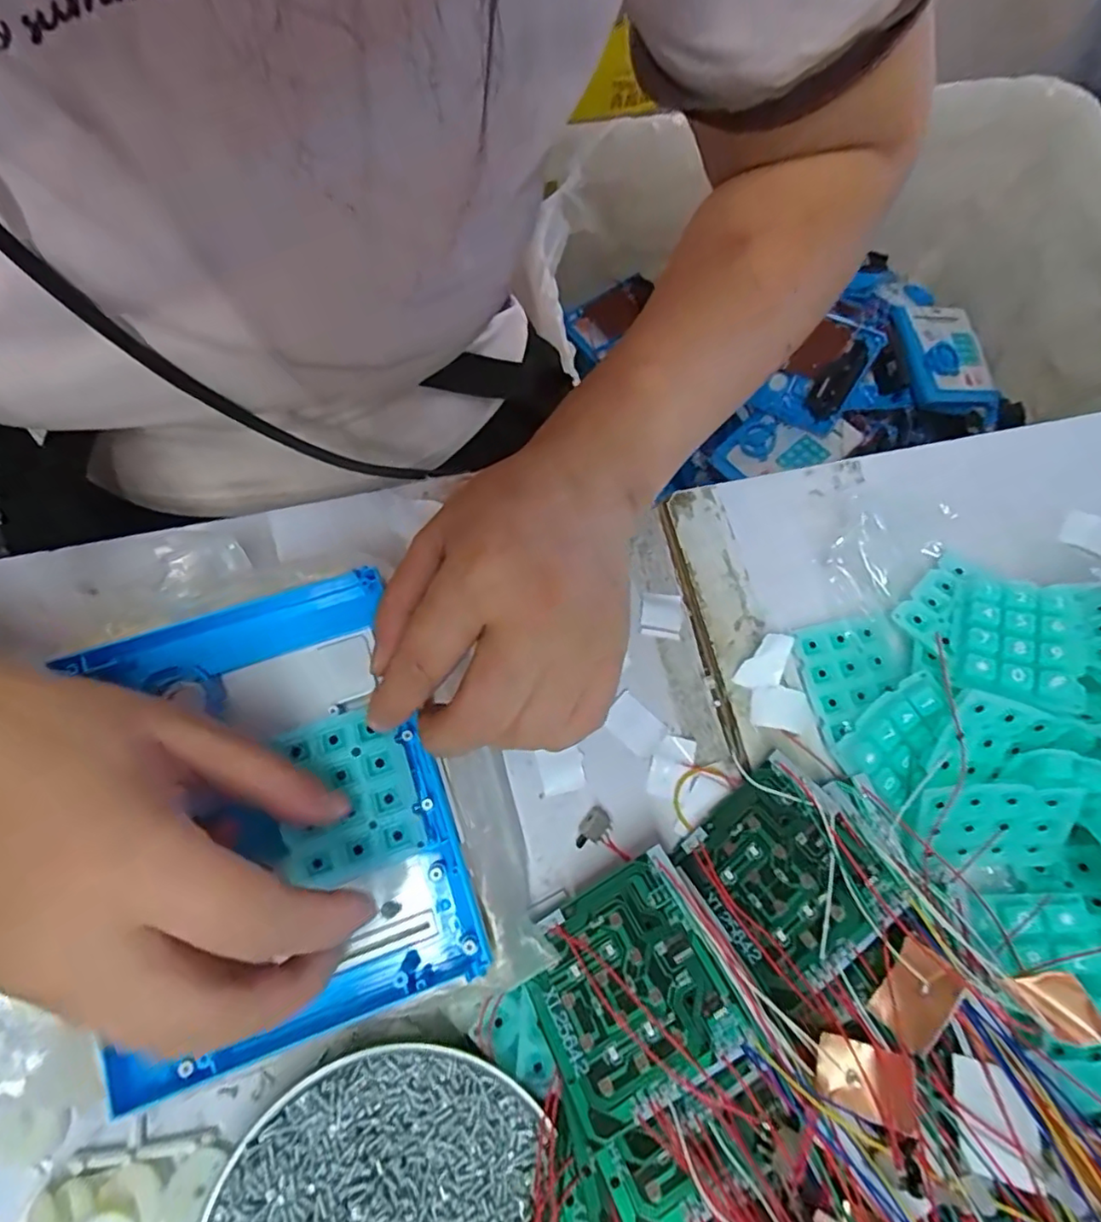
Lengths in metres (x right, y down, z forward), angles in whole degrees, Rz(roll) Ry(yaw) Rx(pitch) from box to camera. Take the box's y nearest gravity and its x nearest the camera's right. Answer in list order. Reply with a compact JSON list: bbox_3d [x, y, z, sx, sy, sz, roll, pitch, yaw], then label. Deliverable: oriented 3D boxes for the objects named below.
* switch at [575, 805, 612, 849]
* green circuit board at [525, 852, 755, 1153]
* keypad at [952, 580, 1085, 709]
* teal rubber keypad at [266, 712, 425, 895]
[{"bbox_3d":[0.019,0.100,0.274,0.013,0.004,0.019,40,73,11],"label":"switch"},{"bbox_3d":[0.027,0.141,0.227,0.067,0.004,0.072,-32,53,-3],"label":"green circuit board"},{"bbox_3d":[0.209,0.011,0.269,0.047,0.008,0.067,8,56,20],"label":"keypad"},{"bbox_3d":[-0.079,0.070,0.231,0.047,0.011,0.059,-18,72,-9],"label":"teal rubber keypad"}]

